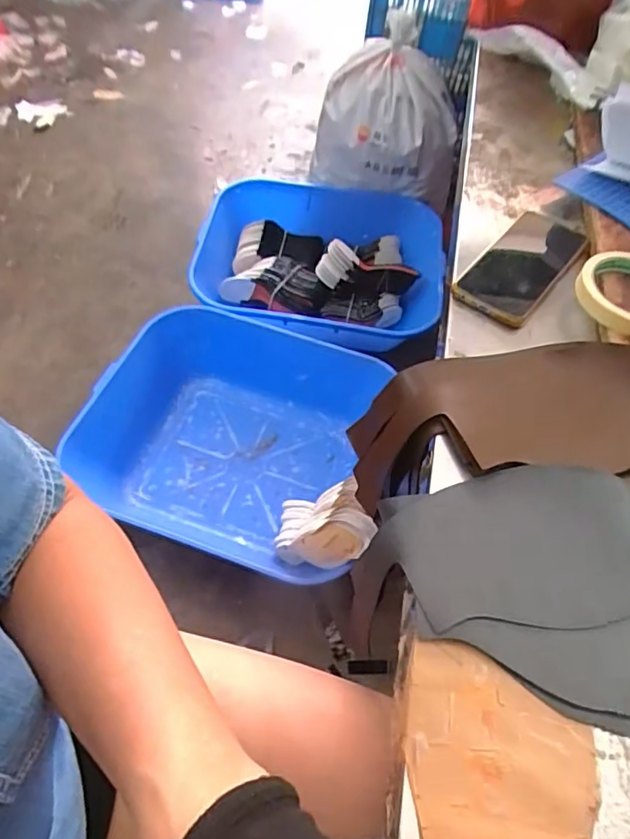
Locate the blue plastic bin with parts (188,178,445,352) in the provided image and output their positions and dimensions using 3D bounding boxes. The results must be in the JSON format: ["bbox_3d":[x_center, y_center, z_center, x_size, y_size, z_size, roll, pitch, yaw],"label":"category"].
[{"bbox_3d":[0.007,-0.391,1.456,0.623,0.167,0.544,7,55,1],"label":"blue plastic bin with parts"}]

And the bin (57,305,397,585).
[{"bbox_3d":[-0.193,0.023,1.188,0.589,0.188,0.551,22,57,11],"label":"bin"}]

